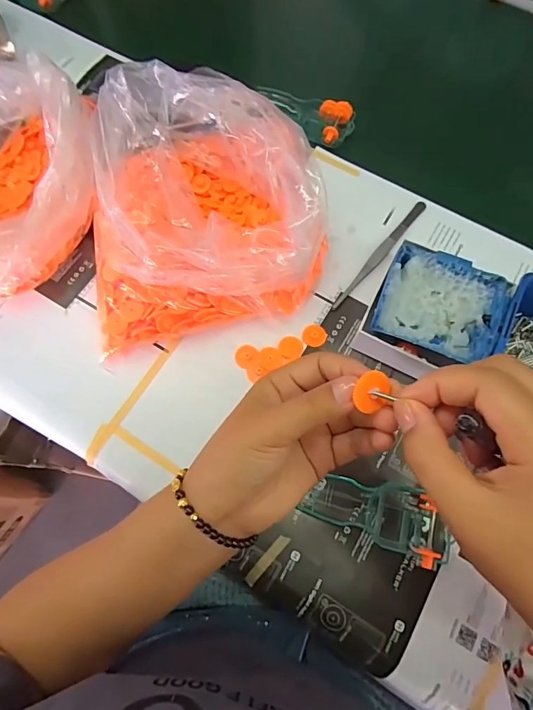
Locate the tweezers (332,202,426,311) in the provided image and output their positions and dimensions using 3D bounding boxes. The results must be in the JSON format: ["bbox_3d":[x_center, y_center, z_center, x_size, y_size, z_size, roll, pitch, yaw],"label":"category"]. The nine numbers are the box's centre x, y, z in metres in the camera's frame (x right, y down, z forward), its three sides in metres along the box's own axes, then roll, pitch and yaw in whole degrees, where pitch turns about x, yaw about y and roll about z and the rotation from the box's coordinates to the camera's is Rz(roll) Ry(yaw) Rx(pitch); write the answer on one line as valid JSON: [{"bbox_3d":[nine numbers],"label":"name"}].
[{"bbox_3d":[0.114,-0.102,0.410,0.012,0.008,0.153,38,75,11],"label":"tweezers"}]

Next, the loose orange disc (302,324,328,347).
[{"bbox_3d":[0.045,-0.018,0.386,0.022,0.005,0.022,0,71,-1],"label":"loose orange disc"}]

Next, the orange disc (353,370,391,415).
[{"bbox_3d":[0.056,0.019,0.214,0.020,0.005,0.021,9,92,-22],"label":"orange disc"}]

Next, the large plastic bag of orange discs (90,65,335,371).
[{"bbox_3d":[-0.064,-0.143,0.378,0.203,0.091,0.228,-13,72,-5],"label":"large plastic bag of orange discs"}]

